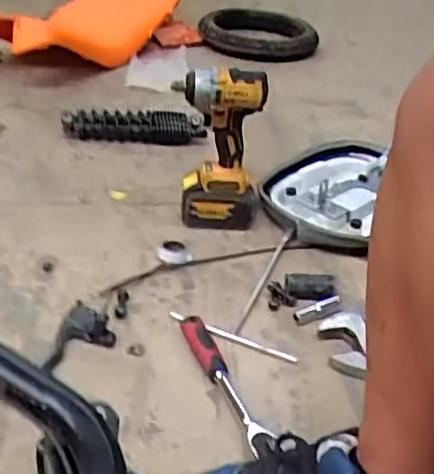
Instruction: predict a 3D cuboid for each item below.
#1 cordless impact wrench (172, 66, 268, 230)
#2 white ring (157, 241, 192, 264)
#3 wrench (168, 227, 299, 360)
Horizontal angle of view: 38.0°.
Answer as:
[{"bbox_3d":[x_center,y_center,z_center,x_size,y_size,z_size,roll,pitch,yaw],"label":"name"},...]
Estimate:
[{"bbox_3d":[0.000,-0.150,1.029,0.134,0.265,0.089,4,34,-6],"label":"cordless impact wrench"},{"bbox_3d":[-0.067,0.022,0.978,0.047,0.021,0.047,5,34,-4],"label":"white ring"},{"bbox_3d":[0.068,0.065,0.952,0.177,0.013,0.288,17,35,14],"label":"wrench"}]

